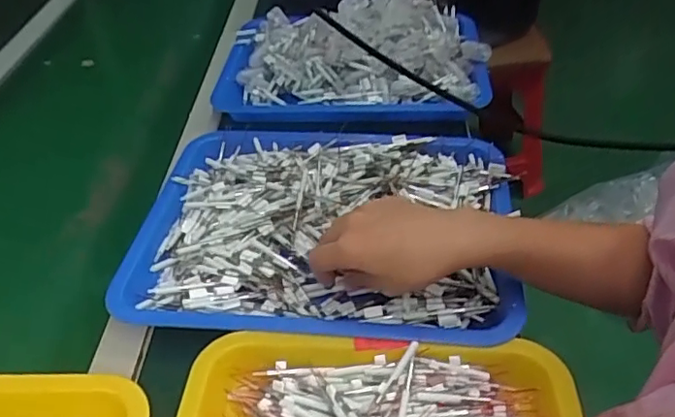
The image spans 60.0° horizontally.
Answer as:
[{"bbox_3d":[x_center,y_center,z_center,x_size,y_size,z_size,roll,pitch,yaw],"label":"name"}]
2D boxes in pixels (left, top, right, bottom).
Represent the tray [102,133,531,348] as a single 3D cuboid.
[{"bbox_3d":[-0.012,0.010,0.528,0.323,0.041,0.249,1,42,10],"label":"tray"}]

